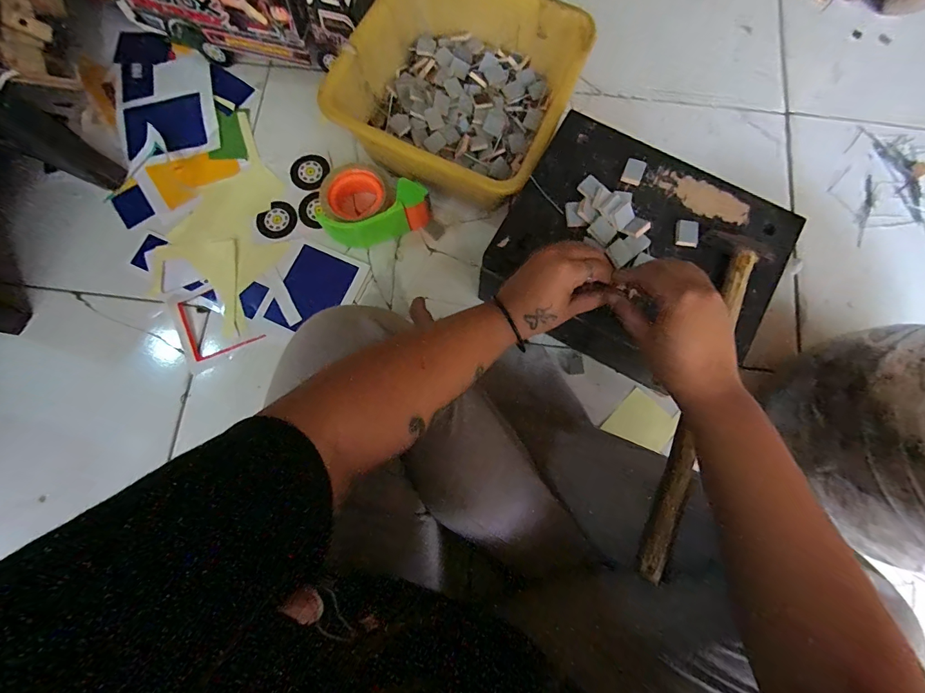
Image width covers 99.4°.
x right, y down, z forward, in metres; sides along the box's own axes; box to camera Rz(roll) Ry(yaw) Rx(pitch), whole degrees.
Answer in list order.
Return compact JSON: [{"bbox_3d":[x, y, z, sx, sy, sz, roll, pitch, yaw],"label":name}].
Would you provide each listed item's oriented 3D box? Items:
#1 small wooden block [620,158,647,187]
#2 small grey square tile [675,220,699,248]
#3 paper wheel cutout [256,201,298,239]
[{"bbox_3d":[0.185,-0.188,0.423,0.021,0.005,0.029,22,80,5],"label":"small wooden block"},{"bbox_3d":[0.233,-0.117,0.406,0.021,0.007,0.027,8,79,2],"label":"small grey square tile"},{"bbox_3d":[-0.265,-0.182,0.563,0.047,0.007,0.056,34,81,7],"label":"paper wheel cutout"}]

